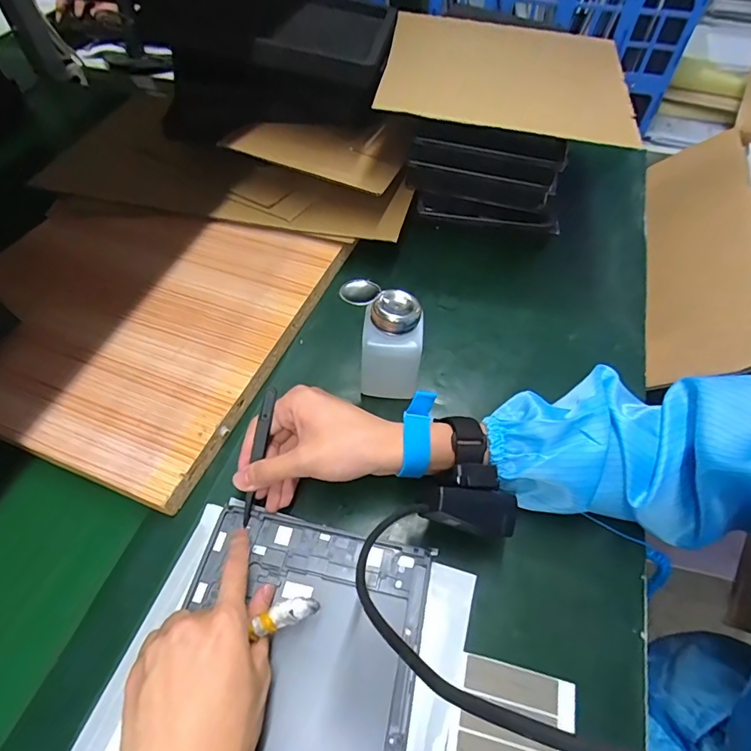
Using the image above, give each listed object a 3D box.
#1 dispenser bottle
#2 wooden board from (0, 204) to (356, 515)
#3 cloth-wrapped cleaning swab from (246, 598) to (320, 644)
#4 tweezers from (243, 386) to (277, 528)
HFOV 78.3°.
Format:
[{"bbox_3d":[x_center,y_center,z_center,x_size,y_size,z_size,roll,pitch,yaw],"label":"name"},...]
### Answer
[{"bbox_3d":[0.008,-0.026,0.417,0.070,0.114,0.046,3,54,4],"label":"dispenser bottle"},{"bbox_3d":[-0.256,-0.072,0.486,0.339,0.028,0.329,18,56,14],"label":"wooden board"},{"bbox_3d":[-0.057,0.153,0.296,0.042,0.009,0.014,-19,55,-10],"label":"cloth-wrapped cleaning swab"},{"bbox_3d":[-0.091,0.062,0.360,0.012,0.012,0.108,17,100,14],"label":"tweezers"}]

